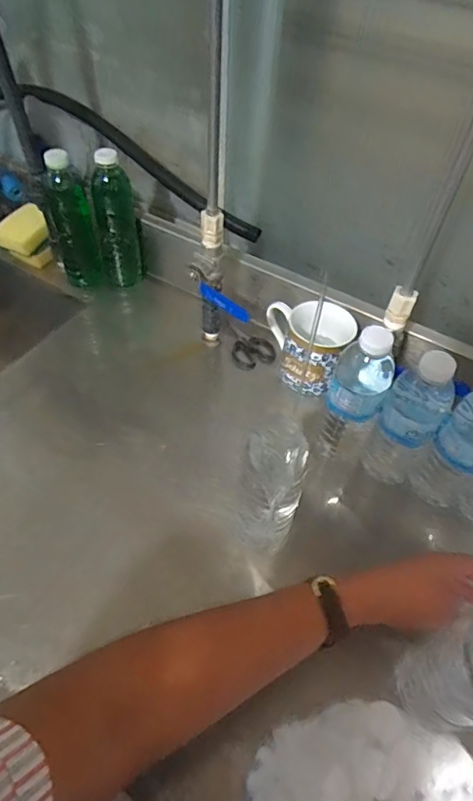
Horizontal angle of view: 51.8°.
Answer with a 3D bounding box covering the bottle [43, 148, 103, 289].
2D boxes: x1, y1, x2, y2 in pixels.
[{"bbox_3d":[-0.248,-0.264,0.743,0.058,0.205,0.061,-16,54,-16],"label":"bottle"}]

